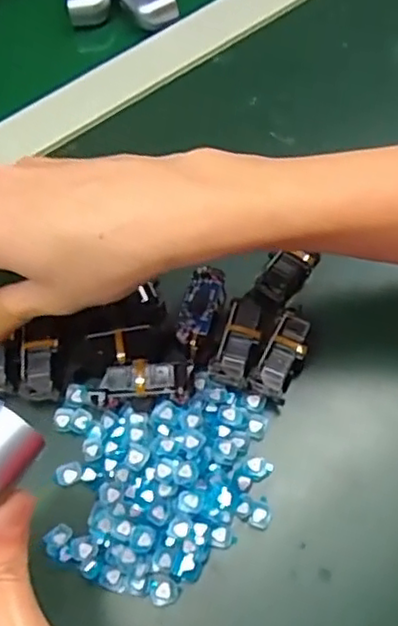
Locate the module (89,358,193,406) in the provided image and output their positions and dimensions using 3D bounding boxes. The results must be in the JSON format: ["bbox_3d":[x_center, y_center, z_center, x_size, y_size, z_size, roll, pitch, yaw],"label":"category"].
[{"bbox_3d":[-0.030,0.037,0.348,0.052,0.015,0.021,-3,62,0],"label":"module"}]

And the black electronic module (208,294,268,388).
[{"bbox_3d":[0.023,0.012,0.359,0.021,0.019,0.053,17,64,11],"label":"black electronic module"}]

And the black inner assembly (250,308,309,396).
[{"bbox_3d":[0.046,0.023,0.357,0.021,0.021,0.047,24,65,14],"label":"black inner assembly"}]

